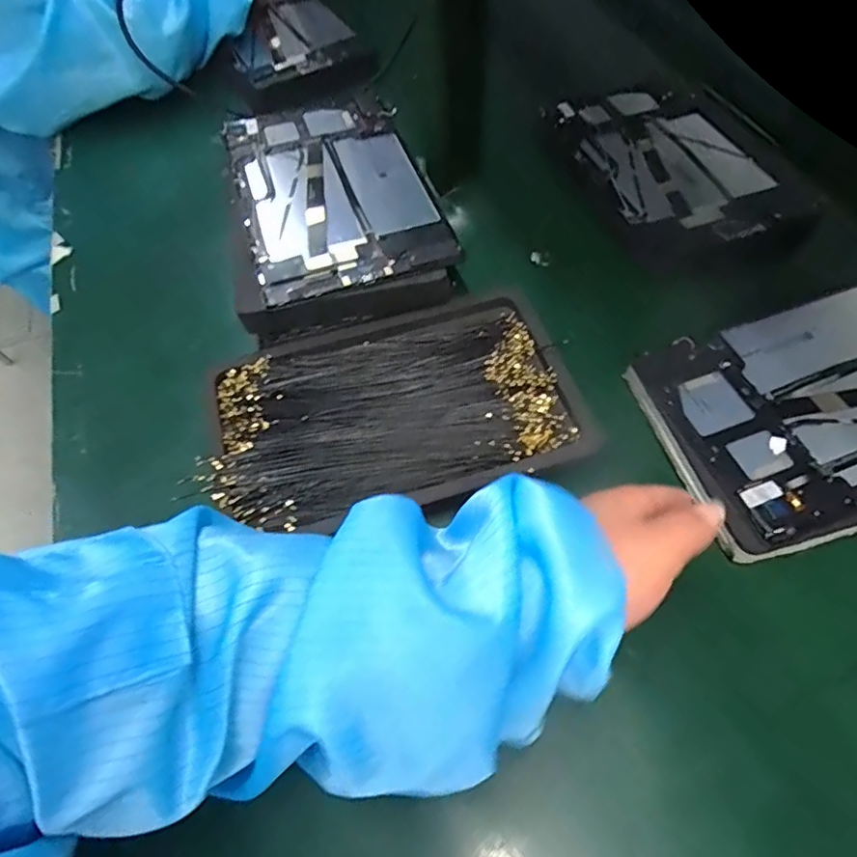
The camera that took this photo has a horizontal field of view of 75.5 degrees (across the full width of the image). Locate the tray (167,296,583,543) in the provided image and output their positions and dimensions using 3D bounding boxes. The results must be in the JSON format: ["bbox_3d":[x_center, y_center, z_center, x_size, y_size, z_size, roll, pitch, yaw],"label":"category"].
[{"bbox_3d":[-0.032,-0.013,0.382,0.245,0.014,0.148,-17,60,-5],"label":"tray"}]

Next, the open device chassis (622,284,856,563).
[{"bbox_3d":[0.277,-0.018,0.372,0.251,0.022,0.162,-15,58,-7],"label":"open device chassis"}]

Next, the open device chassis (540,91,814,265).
[{"bbox_3d":[0.227,-0.243,0.507,0.186,0.013,0.223,-14,59,-3],"label":"open device chassis"}]

